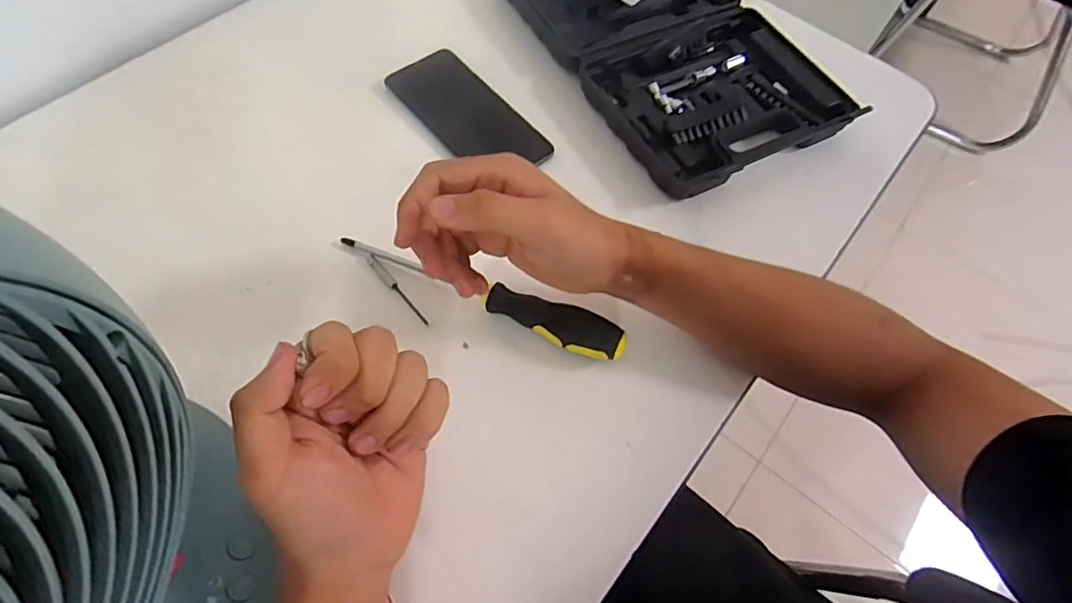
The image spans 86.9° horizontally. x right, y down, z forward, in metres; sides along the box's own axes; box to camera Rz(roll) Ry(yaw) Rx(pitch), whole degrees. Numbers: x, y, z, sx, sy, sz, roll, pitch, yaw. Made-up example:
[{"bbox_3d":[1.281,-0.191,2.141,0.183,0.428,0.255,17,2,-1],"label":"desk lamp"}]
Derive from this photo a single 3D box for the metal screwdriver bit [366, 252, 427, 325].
[{"bbox_3d":[-0.107,-0.010,0.432,0.008,0.004,0.077,-35,71,-19],"label":"metal screwdriver bit"}]

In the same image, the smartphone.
[{"bbox_3d":[-0.064,-0.173,0.520,0.072,0.010,0.160,-37,71,-20],"label":"smartphone"}]

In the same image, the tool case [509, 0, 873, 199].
[{"bbox_3d":[0.133,-0.260,0.566,0.213,0.033,0.344,-26,68,-16],"label":"tool case"}]

